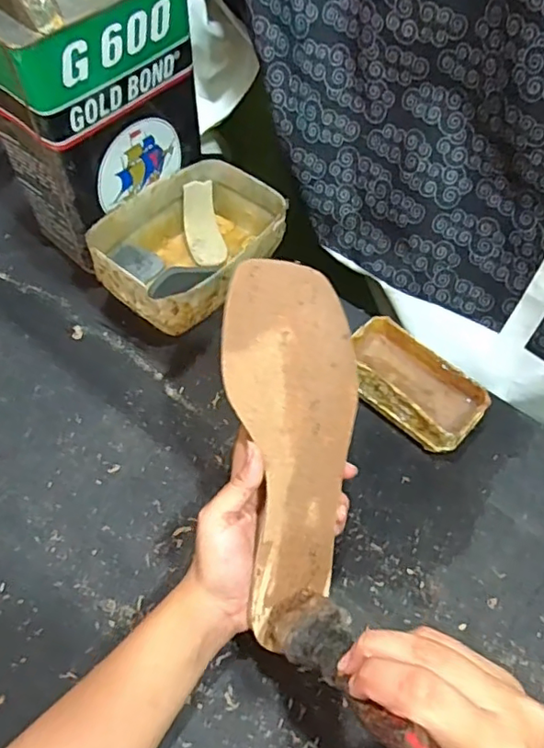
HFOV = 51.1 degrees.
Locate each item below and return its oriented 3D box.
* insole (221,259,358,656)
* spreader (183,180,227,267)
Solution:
[{"bbox_3d":[0.013,0.043,0.359,0.080,0.013,0.227,-1,86,-5],"label":"insole"},{"bbox_3d":[-0.073,-0.158,0.605,0.039,0.018,0.087,-11,92,-11],"label":"spreader"}]

